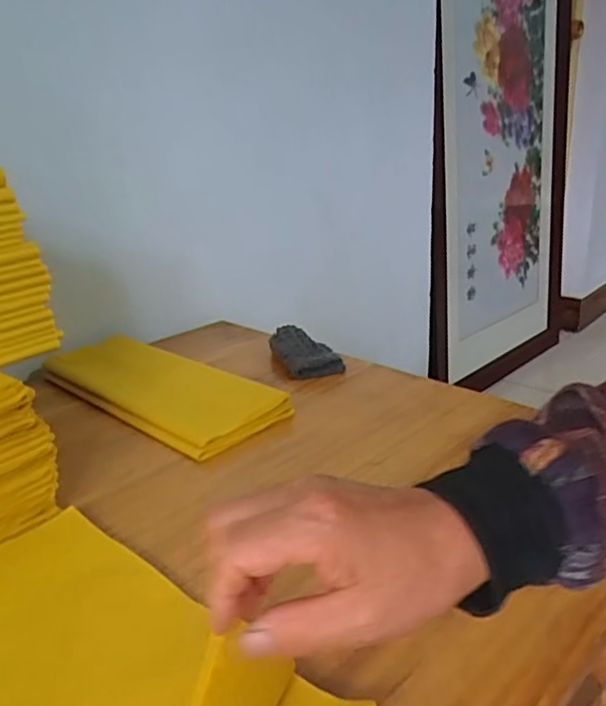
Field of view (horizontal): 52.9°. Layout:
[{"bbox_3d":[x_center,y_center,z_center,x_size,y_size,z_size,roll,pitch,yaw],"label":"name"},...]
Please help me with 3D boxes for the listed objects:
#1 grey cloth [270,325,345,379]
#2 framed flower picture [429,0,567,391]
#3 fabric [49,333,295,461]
[{"bbox_3d":[0.002,-0.001,0.744,0.062,0.035,0.100,-11,22,-22],"label":"grey cloth"},{"bbox_3d":[0.534,-0.604,1.597,0.765,1.338,0.061,-22,23,-39],"label":"framed flower picture"},{"bbox_3d":[-0.160,0.033,0.680,0.310,0.027,0.124,15,27,40],"label":"fabric"}]

